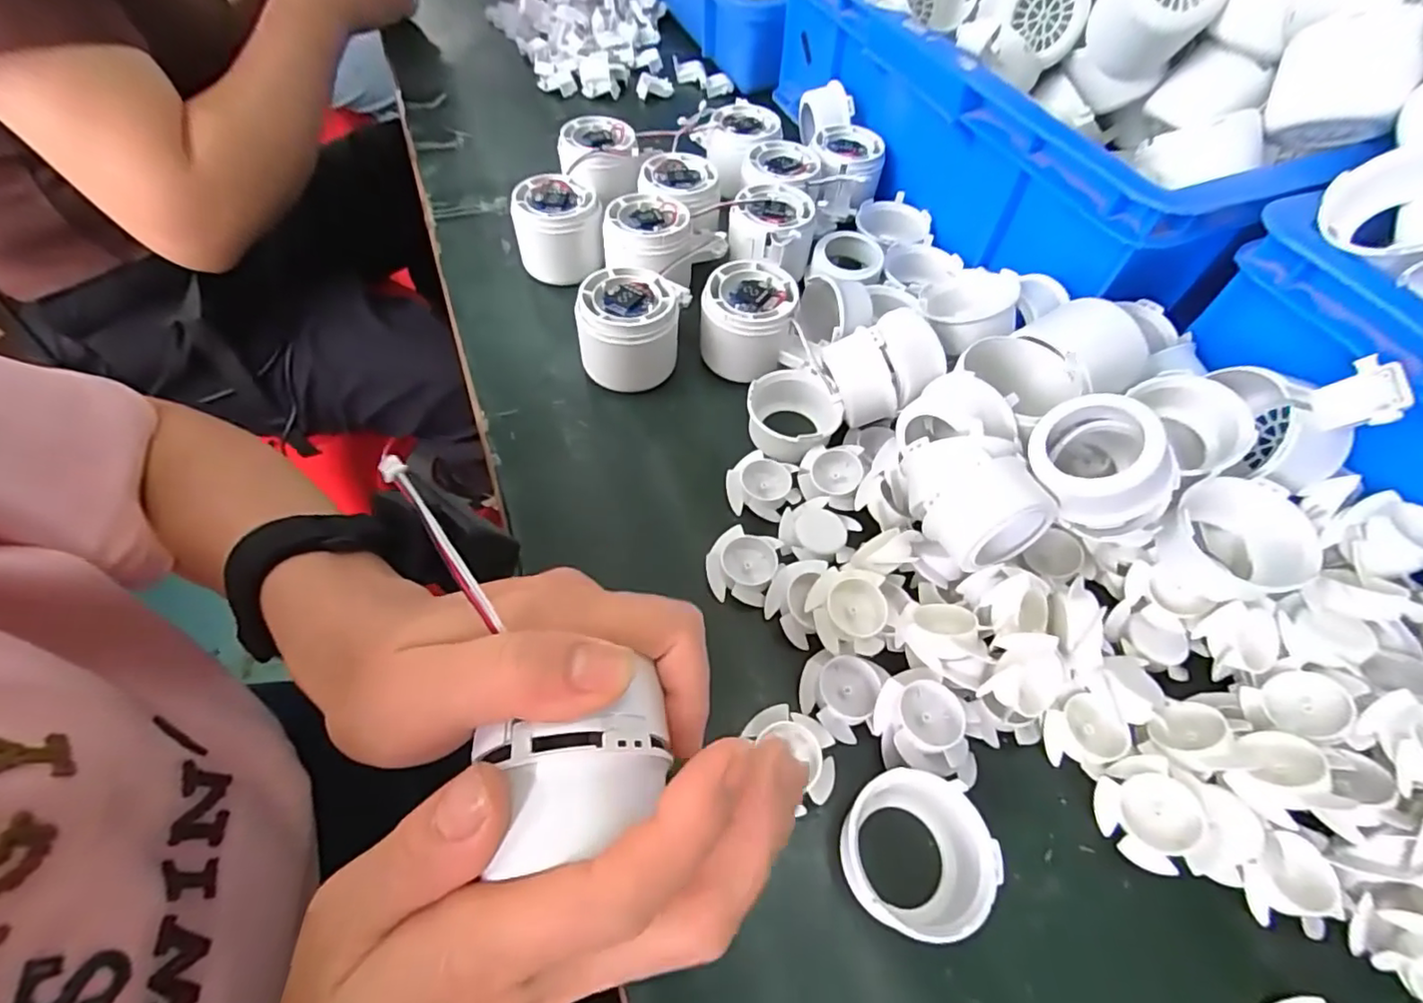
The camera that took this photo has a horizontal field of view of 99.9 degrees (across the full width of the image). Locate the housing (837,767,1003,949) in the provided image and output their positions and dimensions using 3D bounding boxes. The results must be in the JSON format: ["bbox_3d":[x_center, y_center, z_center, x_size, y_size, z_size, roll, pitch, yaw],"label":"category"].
[{"bbox_3d":[0.078,0.134,0.230,0.050,0.028,0.053,-14,59,-10],"label":"housing"}]

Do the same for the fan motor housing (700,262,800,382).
[{"bbox_3d":[0.022,-0.111,0.369,0.053,0.048,0.050,2,56,-3],"label":"fan motor housing"}]

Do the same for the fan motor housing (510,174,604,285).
[{"bbox_3d":[-0.105,-0.184,0.416,0.057,0.055,0.060,-13,59,-10],"label":"fan motor housing"}]

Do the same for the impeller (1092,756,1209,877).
[{"bbox_3d":[0.175,0.125,0.240,0.036,0.016,0.035,-3,81,20],"label":"impeller"}]

